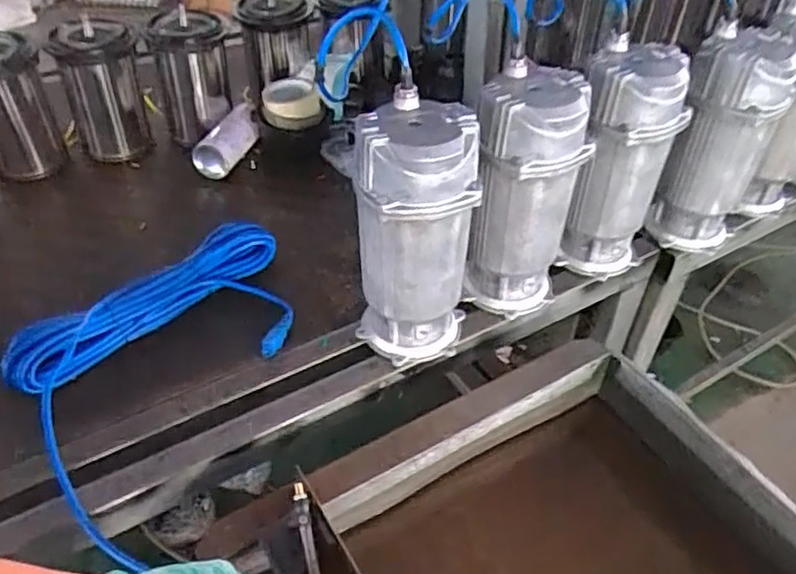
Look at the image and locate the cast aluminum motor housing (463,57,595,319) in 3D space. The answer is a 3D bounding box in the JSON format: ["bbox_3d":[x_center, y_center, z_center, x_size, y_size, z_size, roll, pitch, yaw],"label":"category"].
[{"bbox_3d":[0.150,-0.106,0.810,0.128,0.291,0.112,6,43,4],"label":"cast aluminum motor housing"}]

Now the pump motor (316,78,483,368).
[{"bbox_3d":[0.014,-0.053,0.747,0.135,0.292,0.121,24,47,22],"label":"pump motor"}]

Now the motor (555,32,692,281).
[{"bbox_3d":[0.292,-0.155,0.870,0.125,0.296,0.108,13,44,12],"label":"motor"}]

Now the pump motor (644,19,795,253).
[{"bbox_3d":[0.454,-0.200,0.927,0.127,0.291,0.131,20,46,19],"label":"pump motor"}]

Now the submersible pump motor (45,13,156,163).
[{"bbox_3d":[-0.494,-0.322,1.107,0.121,0.226,0.138,-19,47,-21],"label":"submersible pump motor"}]

